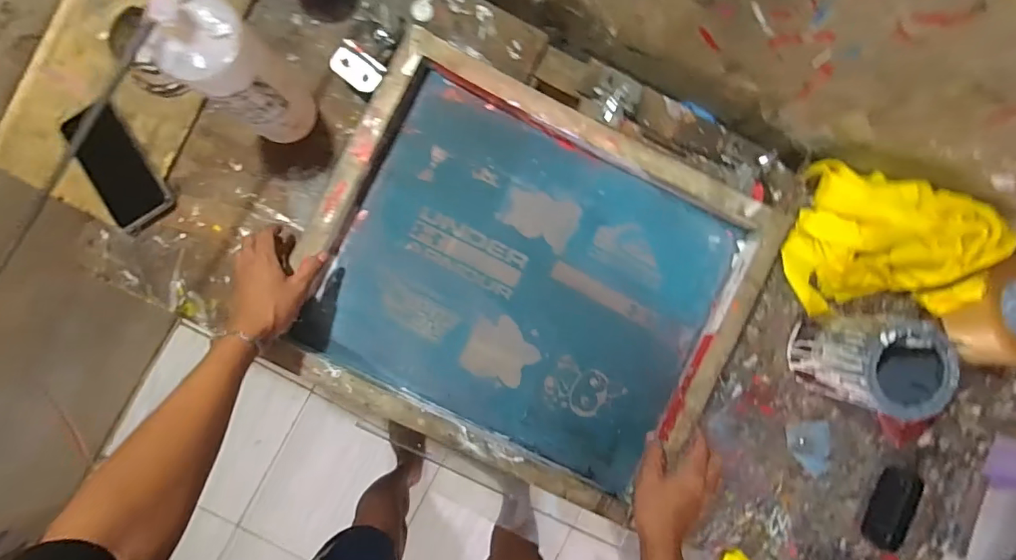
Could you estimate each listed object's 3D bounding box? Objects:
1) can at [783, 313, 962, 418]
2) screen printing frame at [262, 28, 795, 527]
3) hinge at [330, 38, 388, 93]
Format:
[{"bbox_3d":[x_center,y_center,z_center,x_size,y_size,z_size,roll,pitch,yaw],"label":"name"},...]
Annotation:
[{"bbox_3d":[0.449,0.102,0.597,0.101,0.142,0.104,0,90,-3],"label":"can"},{"bbox_3d":[0.033,0.001,0.613,0.534,0.049,0.458,26,89,-2],"label":"screen printing frame"},{"bbox_3d":[-0.190,-0.270,0.596,0.065,0.015,0.042,35,88,-2],"label":"hinge"}]

